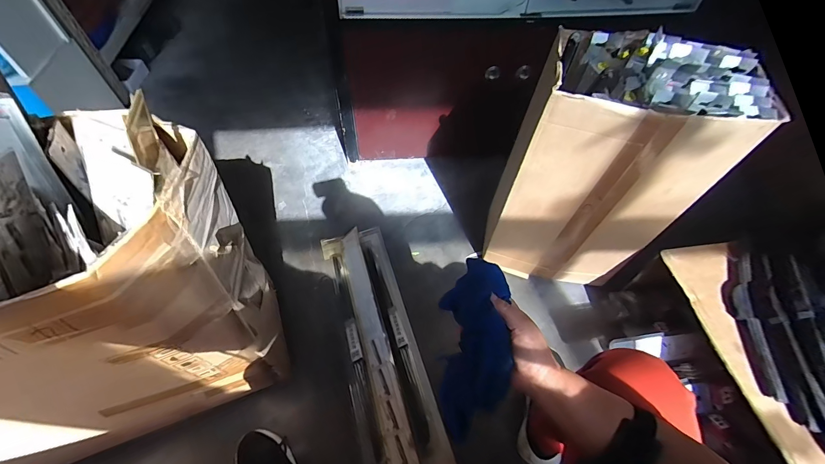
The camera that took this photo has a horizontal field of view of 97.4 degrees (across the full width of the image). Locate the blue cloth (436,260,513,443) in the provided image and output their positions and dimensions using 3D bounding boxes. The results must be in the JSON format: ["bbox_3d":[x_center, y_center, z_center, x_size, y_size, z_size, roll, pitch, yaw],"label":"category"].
[{"bbox_3d":[0.073,0.143,0.443,0.077,0.077,0.215,7,87,3],"label":"blue cloth"}]

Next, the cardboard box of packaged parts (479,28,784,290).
[{"bbox_3d":[0.379,-0.110,0.785,0.324,0.537,0.222,13,56,7],"label":"cardboard box of packaged parts"}]

